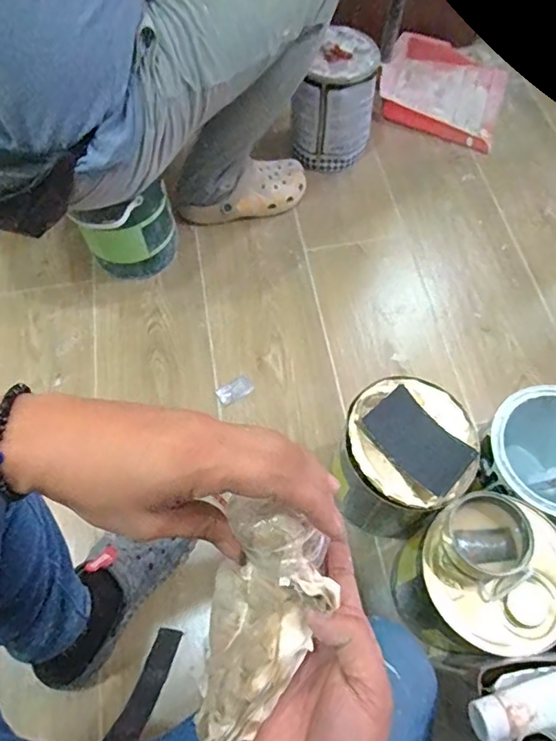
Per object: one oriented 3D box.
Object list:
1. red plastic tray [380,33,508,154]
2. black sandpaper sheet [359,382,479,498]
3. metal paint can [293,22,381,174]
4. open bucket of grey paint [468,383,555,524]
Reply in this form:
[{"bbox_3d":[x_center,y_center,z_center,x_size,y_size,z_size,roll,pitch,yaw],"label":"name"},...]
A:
[{"bbox_3d":[0.382,-0.649,1.211,0.275,0.053,0.294,21,66,11],"label":"red plastic tray"},{"bbox_3d":[0.164,0.082,0.620,0.120,0.019,0.071,41,71,19],"label":"black sandpaper sheet"},{"bbox_3d":[0.113,-0.529,1.063,0.156,0.217,0.164,11,64,6],"label":"metal paint can"},{"bbox_3d":[0.335,0.141,0.719,0.176,0.211,0.158,-35,68,-15],"label":"open bucket of grey paint"}]

